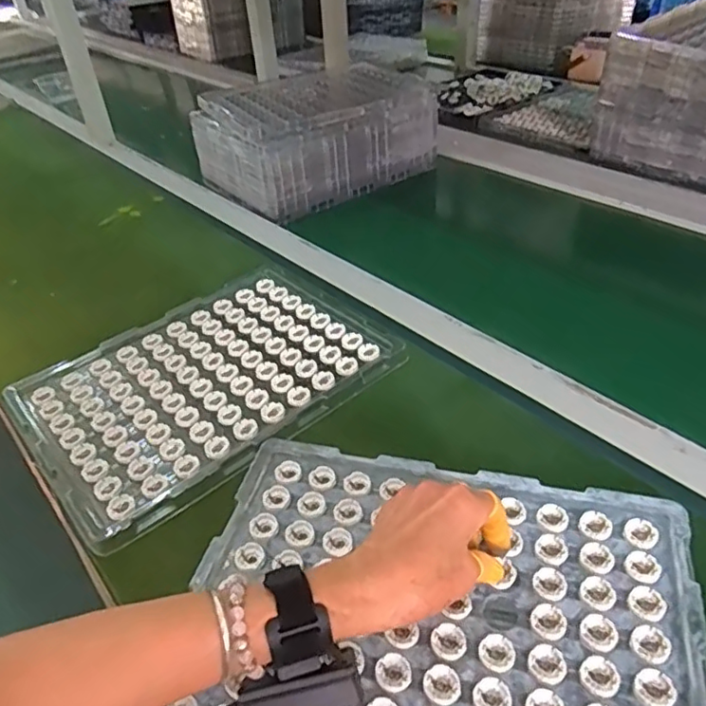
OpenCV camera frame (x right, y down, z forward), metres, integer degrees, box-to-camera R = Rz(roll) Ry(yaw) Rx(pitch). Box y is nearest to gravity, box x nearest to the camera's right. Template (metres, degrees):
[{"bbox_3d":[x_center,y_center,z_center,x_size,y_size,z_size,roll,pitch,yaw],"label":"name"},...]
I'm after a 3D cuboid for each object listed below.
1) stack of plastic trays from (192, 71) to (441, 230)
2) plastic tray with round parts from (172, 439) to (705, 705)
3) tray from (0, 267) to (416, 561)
[{"bbox_3d":[-0.063,-0.383,1.044,0.367,0.123,0.255,-27,43,-26],"label":"stack of plastic trays"},{"bbox_3d":[0.055,0.181,0.406,0.336,0.014,0.252,7,41,15],"label":"plastic tray with round parts"},{"bbox_3d":[-0.154,0.026,0.631,0.345,0.016,0.257,-31,46,-28],"label":"tray"}]

